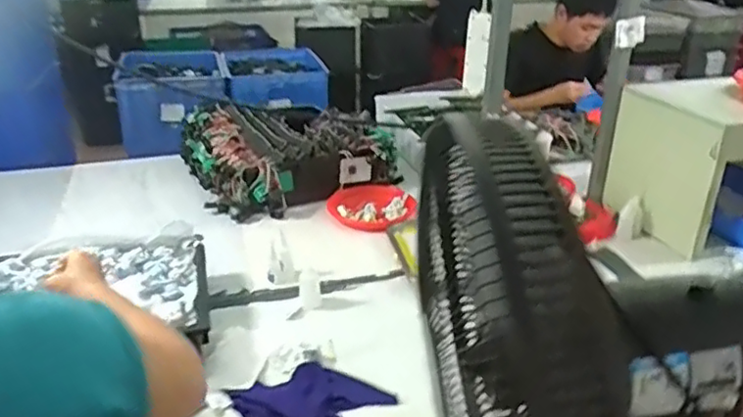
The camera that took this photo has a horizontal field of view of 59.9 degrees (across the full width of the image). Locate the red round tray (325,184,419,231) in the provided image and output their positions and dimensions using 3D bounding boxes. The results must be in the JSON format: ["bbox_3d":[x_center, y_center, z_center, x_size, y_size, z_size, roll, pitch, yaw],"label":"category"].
[{"bbox_3d":[-0.001,-0.009,1.494,0.188,0.052,0.188,0,25,0],"label":"red round tray"}]

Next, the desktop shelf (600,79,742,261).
[{"bbox_3d":[0.900,-0.130,1.421,0.641,0.266,0.300,-7,26,-16],"label":"desktop shelf"}]

